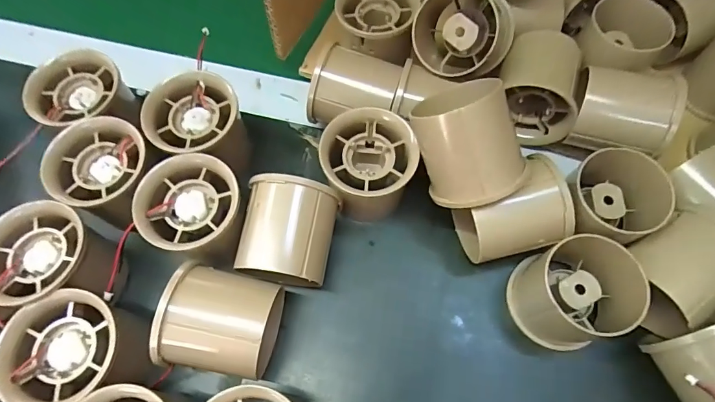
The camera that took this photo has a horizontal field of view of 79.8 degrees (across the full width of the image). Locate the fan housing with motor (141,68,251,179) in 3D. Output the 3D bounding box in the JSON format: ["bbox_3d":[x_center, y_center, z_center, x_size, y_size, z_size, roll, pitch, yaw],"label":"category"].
[{"bbox_3d":[-0.098,-0.043,0.274,0.053,0.053,0.055,0,66,1],"label":"fan housing with motor"}]

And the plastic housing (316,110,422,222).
[{"bbox_3d":[0.006,-0.017,0.260,0.055,0.048,0.060,18,68,8],"label":"plastic housing"}]

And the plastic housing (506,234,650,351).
[{"bbox_3d":[0.118,0.050,0.234,0.052,0.052,0.053,0,66,1],"label":"plastic housing"}]

